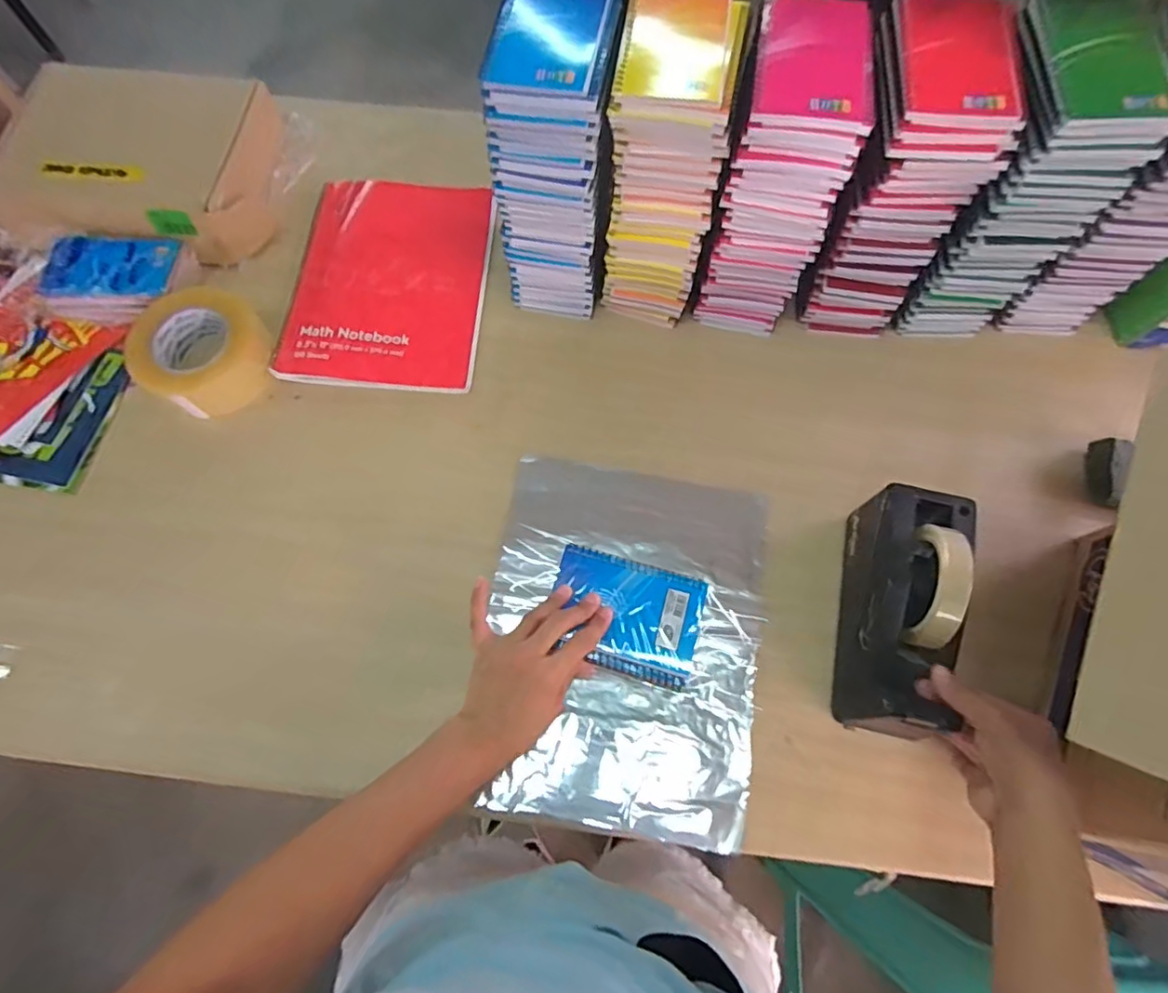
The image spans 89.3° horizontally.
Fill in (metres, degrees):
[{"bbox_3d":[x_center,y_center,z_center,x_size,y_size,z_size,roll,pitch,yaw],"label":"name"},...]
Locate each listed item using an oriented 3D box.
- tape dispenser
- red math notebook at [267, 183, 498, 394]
[{"bbox_3d":[0.277,0.094,0.503,0.073,0.123,0.201,13,71,5],"label":"tape dispenser"},{"bbox_3d":[-0.222,-0.253,0.680,0.215,0.014,0.287,3,71,2],"label":"red math notebook"}]

